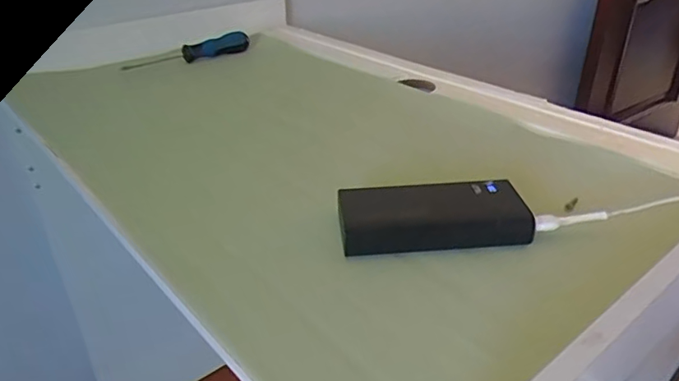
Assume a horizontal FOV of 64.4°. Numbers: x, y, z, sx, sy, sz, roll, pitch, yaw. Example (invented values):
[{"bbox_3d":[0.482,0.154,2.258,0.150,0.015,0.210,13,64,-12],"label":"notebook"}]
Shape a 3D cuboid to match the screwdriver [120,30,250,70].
[{"bbox_3d":[-0.237,-0.221,0.851,0.199,0.027,0.040,-18,34,-28],"label":"screwdriver"}]

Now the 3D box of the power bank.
[{"bbox_3d":[0.071,0.018,0.419,0.140,0.023,0.062,-2,30,-3],"label":"power bank"}]

